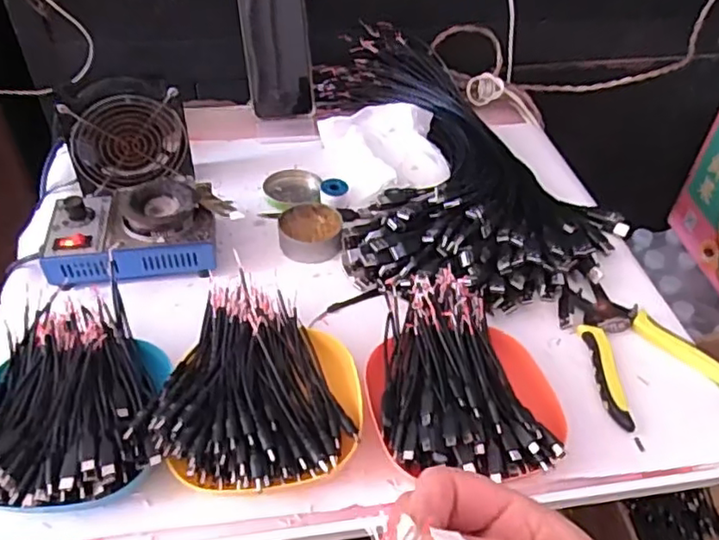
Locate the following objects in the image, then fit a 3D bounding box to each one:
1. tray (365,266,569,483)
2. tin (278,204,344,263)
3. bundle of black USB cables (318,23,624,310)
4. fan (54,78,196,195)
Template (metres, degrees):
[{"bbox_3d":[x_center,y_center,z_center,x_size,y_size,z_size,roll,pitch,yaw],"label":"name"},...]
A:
[{"bbox_3d":[0.074,0.078,0.482,0.138,0.049,0.184,-5,45,-8],"label":"tray"},{"bbox_3d":[-0.048,-0.038,0.622,0.061,0.026,0.058,-1,45,-3],"label":"tin"},{"bbox_3d":[0.114,-0.131,0.692,0.289,0.062,0.428,-3,45,-6],"label":"bundle of black USB cables"},{"bbox_3d":[-0.242,-0.140,0.655,0.121,0.117,0.053,-16,37,-21],"label":"fan"}]

